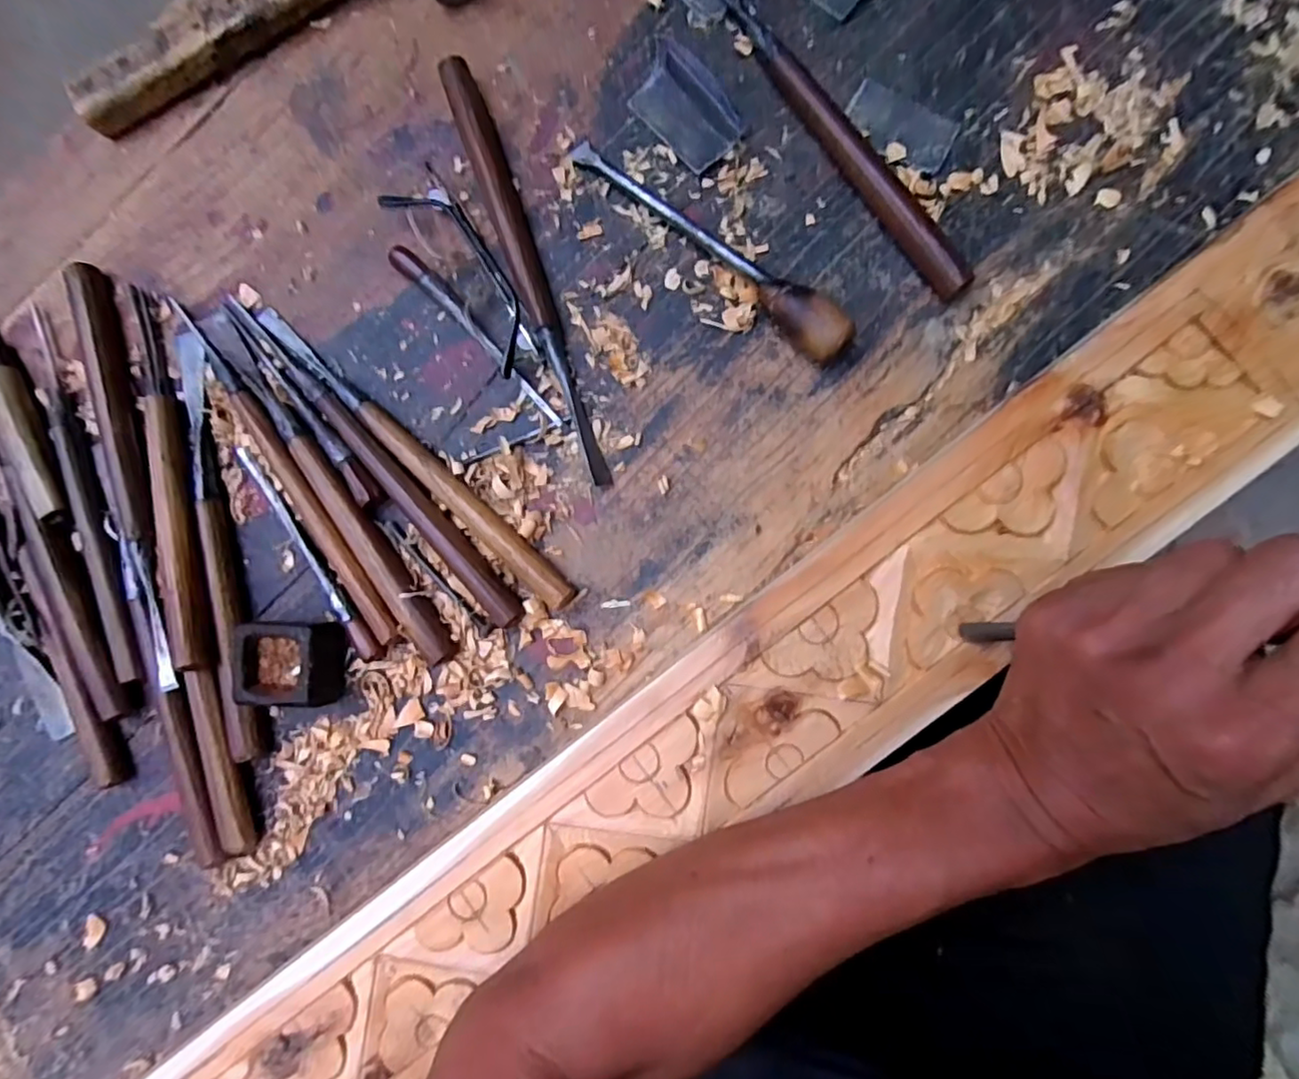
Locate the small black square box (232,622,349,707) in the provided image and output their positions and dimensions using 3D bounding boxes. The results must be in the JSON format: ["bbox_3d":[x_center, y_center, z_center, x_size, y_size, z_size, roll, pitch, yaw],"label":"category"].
[{"bbox_3d":[-0.201,0.069,0.346,0.050,0.028,0.044,-1,87,5],"label":"small black square box"}]

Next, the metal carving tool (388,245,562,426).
[{"bbox_3d":[-0.098,-0.116,0.351,0.012,0.014,0.138,-43,85,2],"label":"metal carving tool"}]

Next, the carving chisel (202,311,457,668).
[{"bbox_3d":[-0.185,-0.034,0.354,0.020,0.014,0.246,-36,85,3],"label":"carving chisel"}]

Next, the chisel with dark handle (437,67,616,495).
[{"bbox_3d":[-0.069,-0.148,0.347,0.019,0.018,0.247,-20,86,4],"label":"chisel with dark handle"}]

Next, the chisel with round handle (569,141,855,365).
[{"bbox_3d":[0.027,-0.157,0.333,0.189,0.029,0.025,39,91,6],"label":"chisel with round handle"}]

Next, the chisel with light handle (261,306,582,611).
[{"bbox_3d":[-0.137,-0.047,0.350,0.246,0.016,0.021,42,92,6],"label":"chisel with light handle"}]

